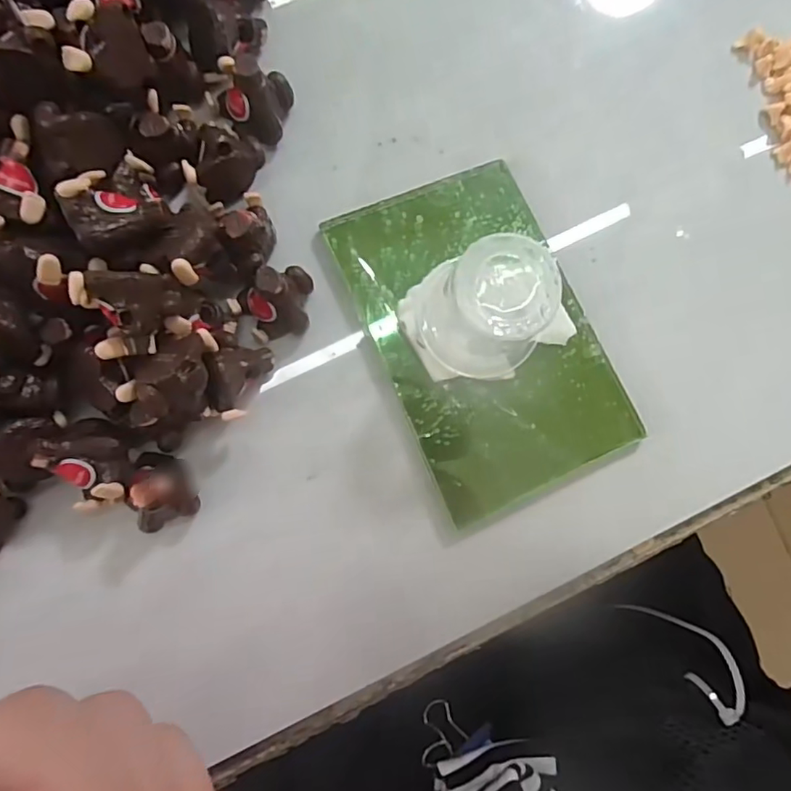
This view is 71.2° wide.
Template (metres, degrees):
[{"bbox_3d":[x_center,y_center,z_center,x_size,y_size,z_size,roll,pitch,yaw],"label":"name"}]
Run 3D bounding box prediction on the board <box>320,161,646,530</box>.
[{"bbox_3d":[0.028,-0.019,0.173,0.065,0.007,0.102,-24,88,-3],"label":"board"}]

